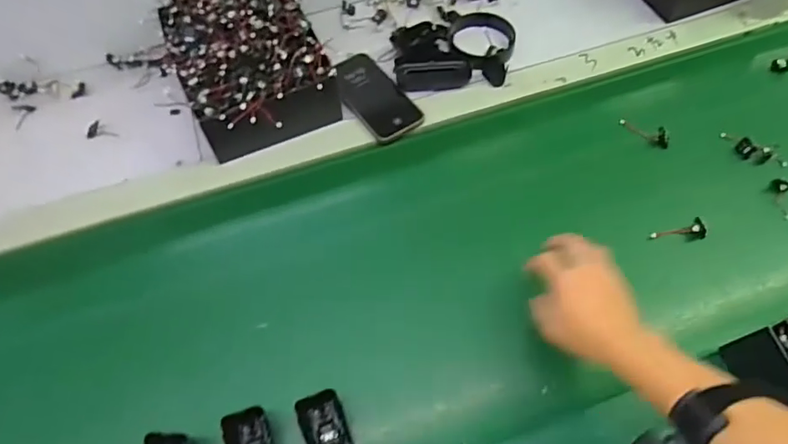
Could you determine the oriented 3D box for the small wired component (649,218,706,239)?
[{"bbox_3d":[0.345,0.011,0.644,0.062,0.020,0.022,-9,60,12],"label":"small wired component"}]

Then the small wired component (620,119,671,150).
[{"bbox_3d":[0.341,-0.125,0.714,0.071,0.015,0.022,37,69,21],"label":"small wired component"}]

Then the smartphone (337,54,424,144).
[{"bbox_3d":[-0.031,-0.178,0.750,0.076,0.011,0.156,-30,64,-13],"label":"smartphone"}]

